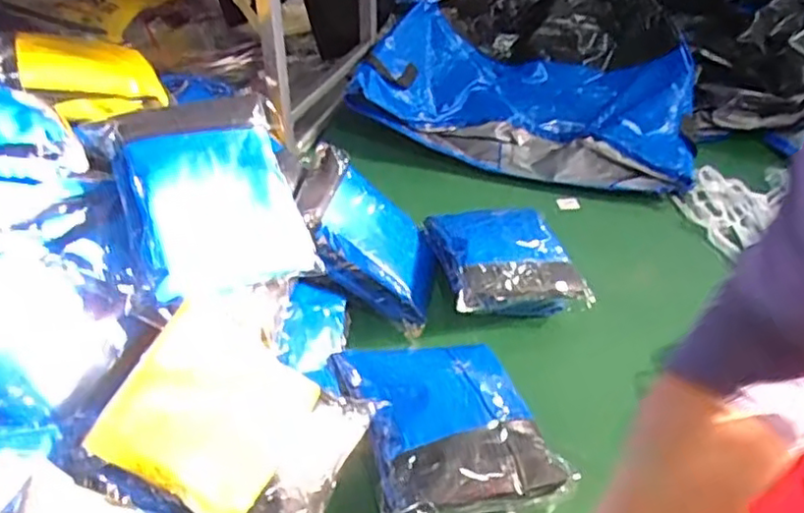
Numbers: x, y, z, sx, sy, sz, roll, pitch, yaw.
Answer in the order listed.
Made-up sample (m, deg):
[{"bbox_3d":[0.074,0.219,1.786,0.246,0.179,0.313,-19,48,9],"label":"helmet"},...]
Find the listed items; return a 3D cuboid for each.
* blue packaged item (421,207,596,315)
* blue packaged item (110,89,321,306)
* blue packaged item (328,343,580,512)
[{"bbox_3d":[0.159,-0.010,1.074,0.217,0.059,0.246,-8,43,-12],"label":"blue packaged item"},{"bbox_3d":[-0.232,-0.080,0.850,0.225,0.069,0.273,-13,81,-37],"label":"blue packaged item"},{"bbox_3d":[0.052,0.207,0.833,0.221,0.084,0.258,-12,44,-16],"label":"blue packaged item"}]

